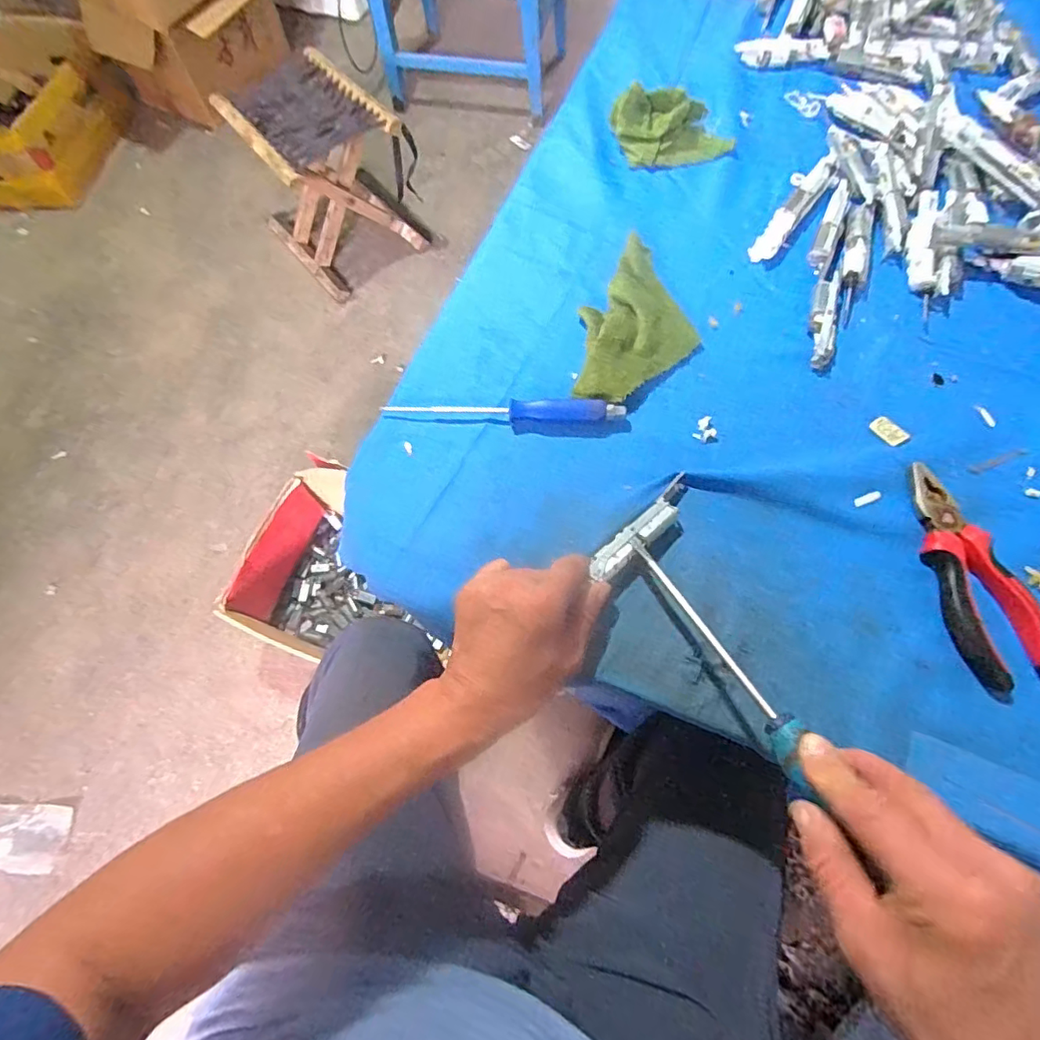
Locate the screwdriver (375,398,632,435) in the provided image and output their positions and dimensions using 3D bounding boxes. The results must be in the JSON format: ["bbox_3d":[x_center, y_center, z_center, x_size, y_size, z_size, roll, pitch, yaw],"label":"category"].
[{"bbox_3d":[-0.012,-0.084,0.443,0.184,0.021,0.022,3,69,1],"label":"screwdriver"}]

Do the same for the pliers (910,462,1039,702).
[{"bbox_3d":[0.302,0.038,0.380,0.051,0.019,0.155,-18,70,-6],"label":"pliers"}]

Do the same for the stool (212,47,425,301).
[{"bbox_3d":[-0.421,-0.760,1.256,0.281,0.303,0.311,-37,73,-13],"label":"stool"}]

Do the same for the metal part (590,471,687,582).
[{"bbox_3d":[0.090,0.006,0.400,0.022,0.014,0.104,43,66,15],"label":"metal part"}]

